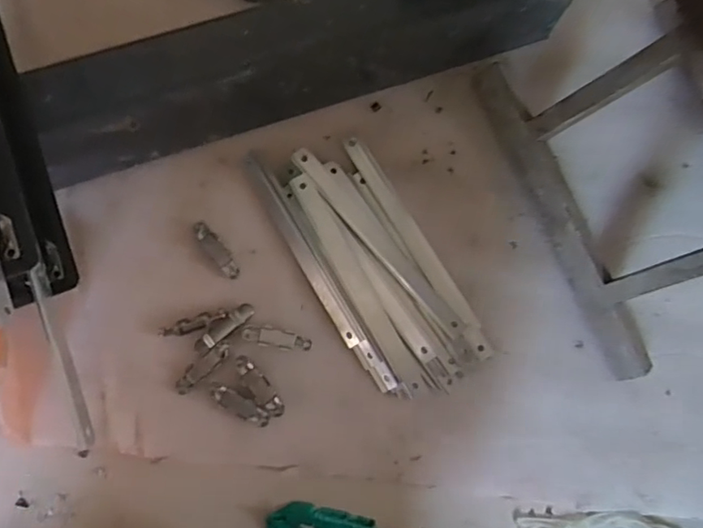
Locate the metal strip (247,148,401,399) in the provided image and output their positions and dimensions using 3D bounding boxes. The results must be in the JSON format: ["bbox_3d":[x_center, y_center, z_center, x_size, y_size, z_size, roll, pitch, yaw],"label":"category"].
[{"bbox_3d":[-0.031,0.006,0.500,0.022,0.006,0.244,-31,83,7],"label":"metal strip"}]

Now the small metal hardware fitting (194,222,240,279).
[{"bbox_3d":[-0.121,-0.012,0.498,0.018,0.006,0.059,-39,87,-9],"label":"small metal hardware fitting"}]

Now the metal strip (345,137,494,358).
[{"bbox_3d":[0.059,-0.018,0.506,0.018,0.012,0.232,-29,79,-9],"label":"metal strip"}]

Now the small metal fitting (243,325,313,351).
[{"bbox_3d":[-0.064,0.064,0.476,0.059,0.006,0.017,11,85,5],"label":"small metal fitting"}]

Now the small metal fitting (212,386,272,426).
[{"bbox_3d":[-0.096,0.122,0.478,0.056,0.004,0.017,27,83,11],"label":"small metal fitting"}]

